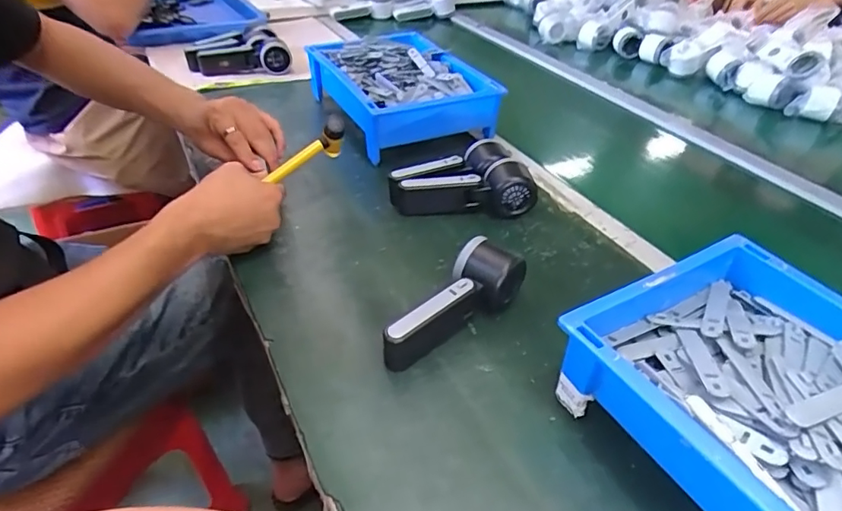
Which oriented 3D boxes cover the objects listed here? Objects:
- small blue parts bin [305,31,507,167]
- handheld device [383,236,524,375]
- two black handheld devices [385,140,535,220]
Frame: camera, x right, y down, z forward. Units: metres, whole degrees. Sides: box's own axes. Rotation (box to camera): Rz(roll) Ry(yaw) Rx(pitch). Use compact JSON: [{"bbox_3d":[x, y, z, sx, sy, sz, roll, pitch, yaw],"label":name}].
[{"bbox_3d":[-0.035,-0.263,0.818,0.212,0.087,0.286,-14,42,-23],"label":"small blue parts bin"},{"bbox_3d":[0.030,0.044,0.474,0.054,0.055,0.160,32,47,32],"label":"handheld device"},{"bbox_3d":[0.052,-0.100,0.650,0.177,0.050,0.100,3,38,0],"label":"two black handheld devices"}]

